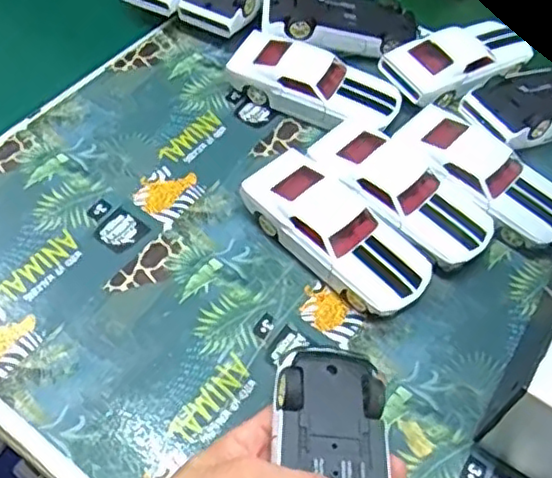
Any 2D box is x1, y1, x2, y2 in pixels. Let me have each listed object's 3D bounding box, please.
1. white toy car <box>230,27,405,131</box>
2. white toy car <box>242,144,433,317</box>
[{"bbox_3d":[0.030,-0.116,0.486,0.124,0.033,0.052,24,55,12],"label":"white toy car"},{"bbox_3d":[0.038,-0.004,0.413,0.126,0.034,0.053,39,60,21],"label":"white toy car"}]

